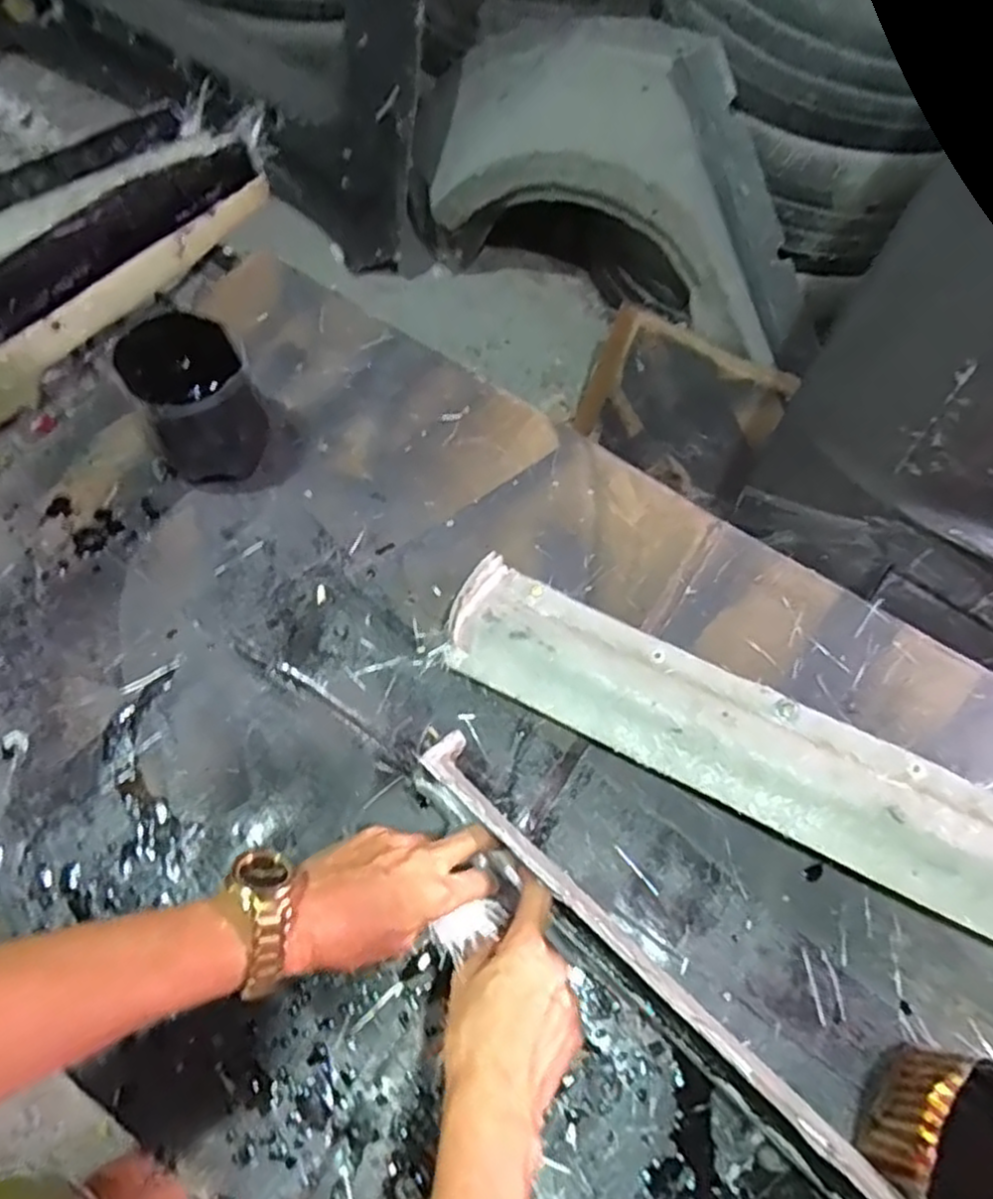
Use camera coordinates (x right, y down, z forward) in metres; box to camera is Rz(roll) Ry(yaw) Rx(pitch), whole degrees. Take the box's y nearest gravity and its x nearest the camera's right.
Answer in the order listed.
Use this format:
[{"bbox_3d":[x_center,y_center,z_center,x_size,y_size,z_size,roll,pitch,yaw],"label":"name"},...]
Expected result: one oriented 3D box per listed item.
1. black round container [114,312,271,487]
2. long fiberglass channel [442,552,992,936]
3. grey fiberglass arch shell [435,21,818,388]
[{"bbox_3d":[-0.255,-0.166,0.636,0.088,0.127,0.100,-30,70,-16],"label":"black round container"},{"bbox_3d":[0.424,0.217,0.534,1.021,0.067,0.125,25,66,9],"label":"long fiberglass channel"},{"bbox_3d":[0.233,-0.786,1.389,0.892,0.389,0.327,36,69,10],"label":"grey fiberglass arch shell"}]

